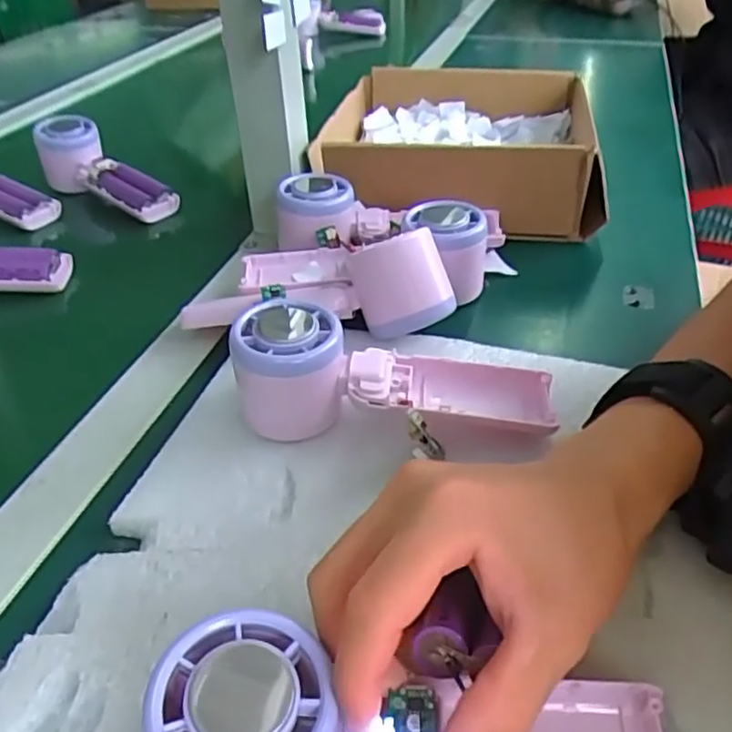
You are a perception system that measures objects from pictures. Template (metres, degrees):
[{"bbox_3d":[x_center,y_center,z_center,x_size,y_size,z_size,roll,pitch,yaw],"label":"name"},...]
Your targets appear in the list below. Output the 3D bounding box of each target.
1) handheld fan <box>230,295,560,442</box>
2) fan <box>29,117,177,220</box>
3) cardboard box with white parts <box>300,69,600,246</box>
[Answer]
[{"bbox_3d":[0.015,0.005,0.349,0.157,0.058,0.063,-4,39,-3],"label":"handheld fan"},{"bbox_3d":[-0.238,-0.179,0.612,0.153,0.056,0.052,30,46,34],"label":"fan"},{"bbox_3d":[0.085,-0.196,0.603,0.227,0.077,0.221,5,39,8],"label":"cardboard box with white parts"}]

